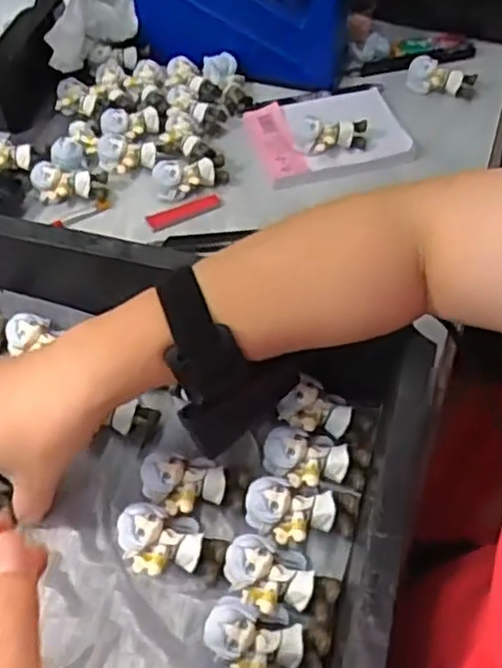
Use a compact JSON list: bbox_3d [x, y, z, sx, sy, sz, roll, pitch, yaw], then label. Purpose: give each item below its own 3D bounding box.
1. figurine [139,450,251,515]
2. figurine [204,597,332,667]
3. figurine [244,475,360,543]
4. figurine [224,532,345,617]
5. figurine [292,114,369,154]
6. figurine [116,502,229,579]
[{"bbox_3d":[-0.035,0.094,0.432,0.064,0.023,0.034,3,53,2],"label":"figurine"},{"bbox_3d":[0.007,0.160,0.364,0.061,0.025,0.039,13,54,10],"label":"figurine"},{"bbox_3d":[0.029,0.107,0.421,0.065,0.022,0.038,13,54,10],"label":"figurine"},{"bbox_3d":[0.017,0.137,0.396,0.062,0.023,0.038,6,53,4],"label":"figurine"},{"bbox_3d":[0.070,-0.173,0.622,0.062,0.030,0.027,5,53,3],"label":"figurine"},{"bbox_3d":[-0.046,0.121,0.410,0.063,0.020,0.038,7,53,5],"label":"figurine"}]

